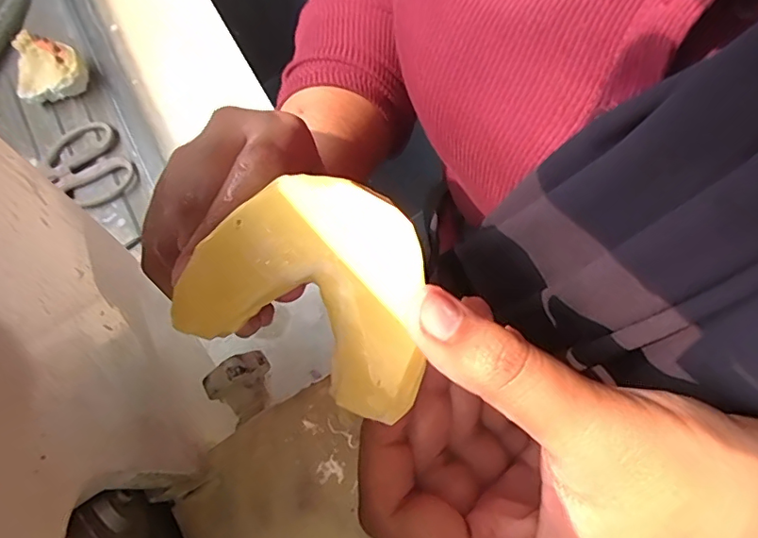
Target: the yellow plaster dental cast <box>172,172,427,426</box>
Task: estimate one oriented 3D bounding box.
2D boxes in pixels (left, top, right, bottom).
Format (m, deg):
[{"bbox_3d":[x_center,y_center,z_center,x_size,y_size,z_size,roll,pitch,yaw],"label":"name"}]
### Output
[{"bbox_3d":[-0.015,0.004,0.149,0.063,0.025,0.052,22,90,2],"label":"yellow plaster dental cast"}]

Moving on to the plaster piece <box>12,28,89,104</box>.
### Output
[{"bbox_3d":[-0.300,-0.181,0.486,0.057,0.046,0.047,-3,69,1],"label":"plaster piece"}]

